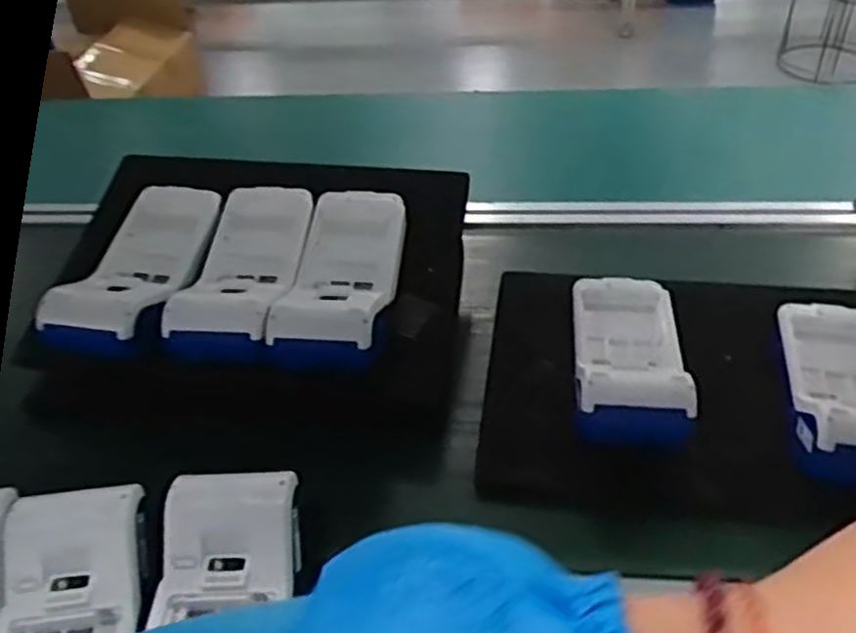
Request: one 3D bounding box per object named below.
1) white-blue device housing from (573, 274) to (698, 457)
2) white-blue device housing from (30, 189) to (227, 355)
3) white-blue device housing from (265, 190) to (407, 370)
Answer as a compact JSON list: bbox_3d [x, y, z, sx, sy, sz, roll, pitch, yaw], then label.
[{"bbox_3d":[0.154,0.027,0.598,0.087,0.055,0.200,3,41,8],"label":"white-blue device housing"},{"bbox_3d":[-0.238,-0.040,0.640,0.091,0.041,0.190,4,41,9],"label":"white-blue device housing"},{"bbox_3d":[-0.068,-0.035,0.617,0.084,0.035,0.189,1,41,6],"label":"white-blue device housing"}]

